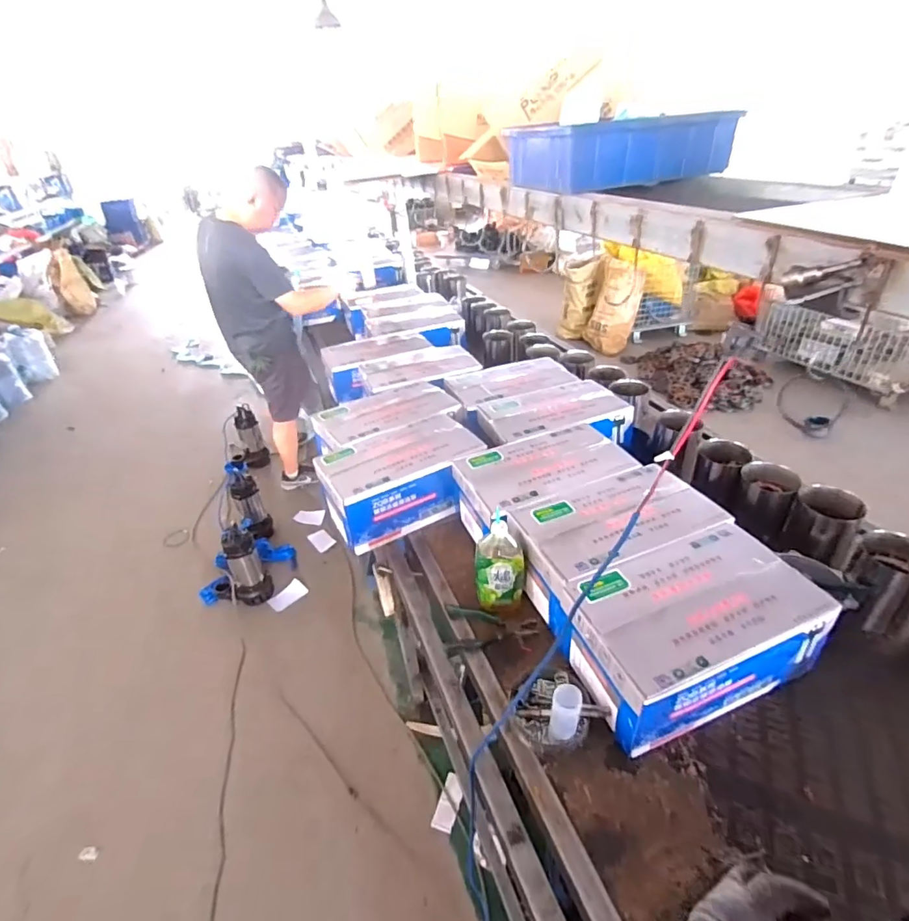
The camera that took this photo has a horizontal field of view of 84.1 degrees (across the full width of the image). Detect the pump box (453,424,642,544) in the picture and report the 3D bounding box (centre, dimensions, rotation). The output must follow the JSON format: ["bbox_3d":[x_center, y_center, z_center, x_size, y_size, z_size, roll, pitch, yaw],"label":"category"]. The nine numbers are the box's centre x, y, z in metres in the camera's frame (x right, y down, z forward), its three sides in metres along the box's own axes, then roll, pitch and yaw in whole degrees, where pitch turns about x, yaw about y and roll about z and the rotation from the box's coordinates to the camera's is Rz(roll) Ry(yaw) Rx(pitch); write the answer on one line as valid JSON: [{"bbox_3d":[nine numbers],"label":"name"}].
[{"bbox_3d":[0.221,0.058,1.279,0.419,0.161,0.242,-16,35,-17],"label":"pump box"}]

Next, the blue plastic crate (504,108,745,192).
[{"bbox_3d":[0.302,-0.578,0.935,0.352,0.102,0.232,-16,35,-17],"label":"blue plastic crate"}]

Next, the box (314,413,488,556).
[{"bbox_3d":[-0.143,0.042,1.369,0.412,0.157,0.239,-19,36,-21],"label":"box"}]

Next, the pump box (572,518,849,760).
[{"bbox_3d":[0.422,0.303,0.917,0.407,0.163,0.242,-15,35,-16],"label":"pump box"}]

